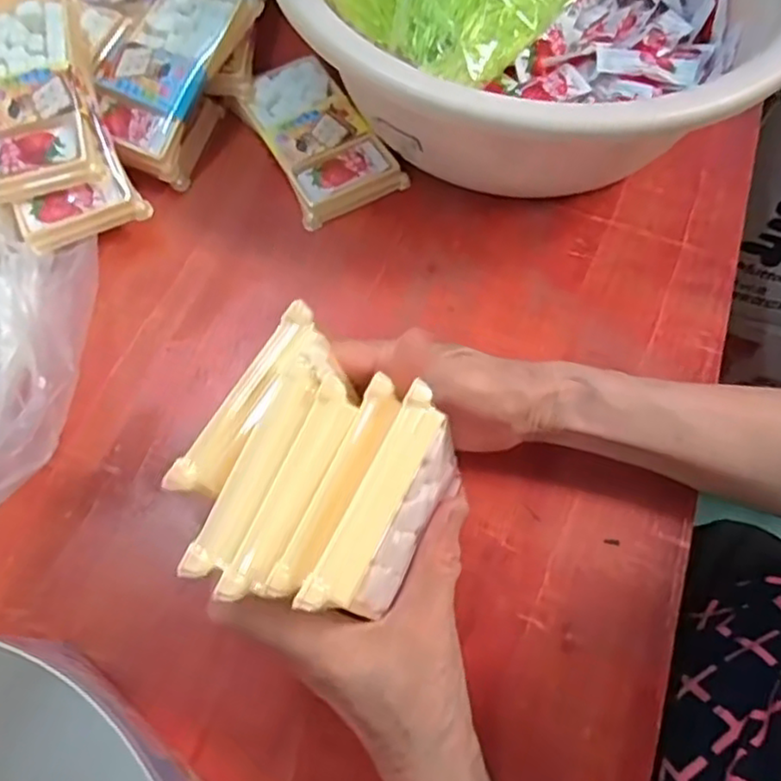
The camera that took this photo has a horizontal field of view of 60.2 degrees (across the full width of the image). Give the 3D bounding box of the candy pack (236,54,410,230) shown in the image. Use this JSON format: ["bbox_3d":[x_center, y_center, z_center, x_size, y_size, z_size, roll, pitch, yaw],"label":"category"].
[{"bbox_3d":[-0.051,-0.176,0.463,0.071,0.022,0.126,-26,66,-12],"label":"candy pack"}]

